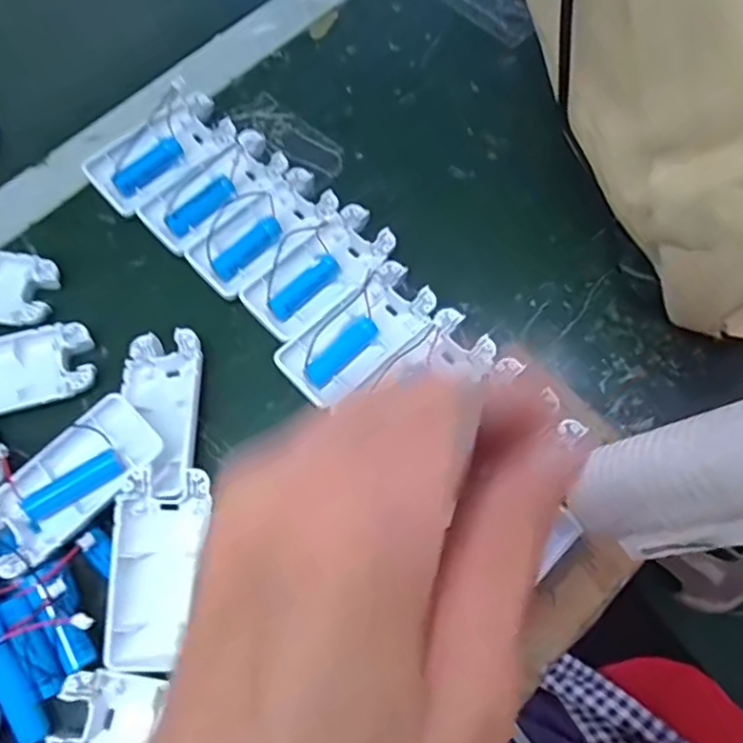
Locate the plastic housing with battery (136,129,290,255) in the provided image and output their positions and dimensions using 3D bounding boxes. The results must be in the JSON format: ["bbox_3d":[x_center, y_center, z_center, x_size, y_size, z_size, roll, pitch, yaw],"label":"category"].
[{"bbox_3d":[-0.098,-0.114,0.387,0.043,0.014,0.093,41,76,16],"label":"plastic housing with battery"}]

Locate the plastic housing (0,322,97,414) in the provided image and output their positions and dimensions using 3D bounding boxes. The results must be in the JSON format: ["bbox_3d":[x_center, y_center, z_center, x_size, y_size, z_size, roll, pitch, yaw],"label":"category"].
[{"bbox_3d":[-0.208,0.000,0.350,0.094,0.013,0.052,-15,69,-4],"label":"plastic housing"}]

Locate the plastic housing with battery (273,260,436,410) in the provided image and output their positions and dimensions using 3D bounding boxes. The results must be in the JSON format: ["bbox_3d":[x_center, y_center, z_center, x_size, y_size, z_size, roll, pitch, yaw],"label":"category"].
[{"bbox_3d":[-0.008,-0.022,0.354,0.044,0.013,0.093,42,76,16],"label":"plastic housing with battery"}]

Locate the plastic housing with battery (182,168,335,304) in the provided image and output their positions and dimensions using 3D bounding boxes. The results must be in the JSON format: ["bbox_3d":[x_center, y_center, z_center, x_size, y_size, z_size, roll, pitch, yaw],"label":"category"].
[{"bbox_3d":[-0.067,-0.087,0.377,0.044,0.013,0.094,41,76,16],"label":"plastic housing with battery"}]

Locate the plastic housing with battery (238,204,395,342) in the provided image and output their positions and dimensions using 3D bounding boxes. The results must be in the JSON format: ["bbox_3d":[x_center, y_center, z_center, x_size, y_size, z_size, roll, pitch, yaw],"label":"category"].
[{"bbox_3d":[-0.033,-0.062,0.368,0.051,0.014,0.093,40,75,16],"label":"plastic housing with battery"}]

